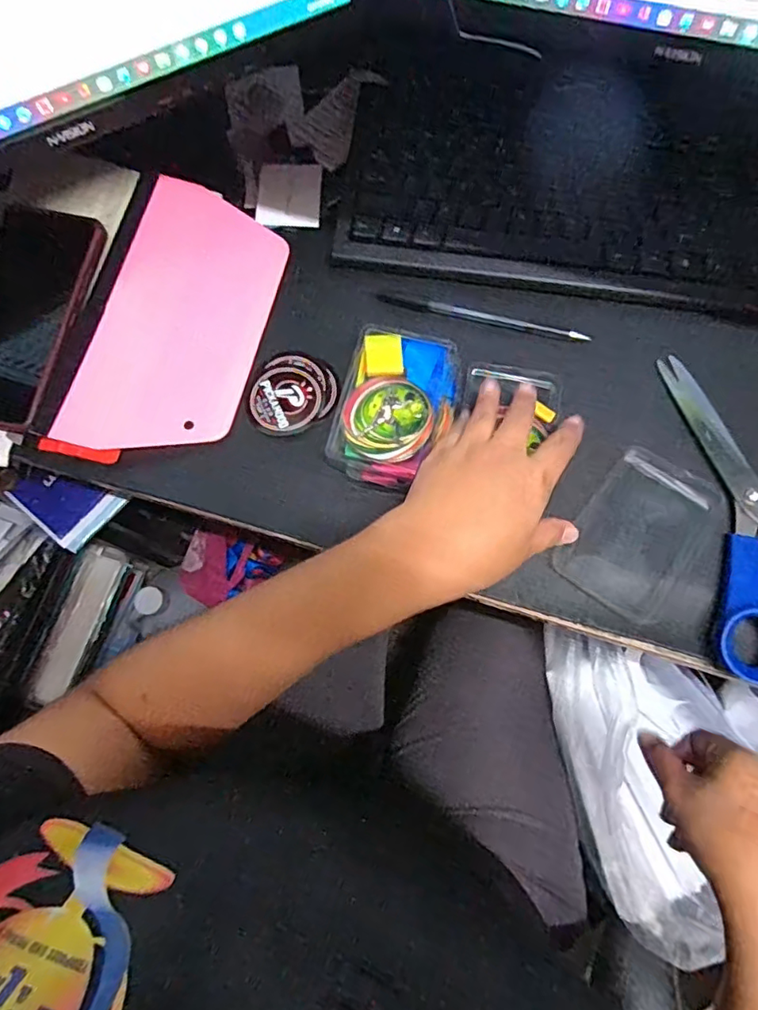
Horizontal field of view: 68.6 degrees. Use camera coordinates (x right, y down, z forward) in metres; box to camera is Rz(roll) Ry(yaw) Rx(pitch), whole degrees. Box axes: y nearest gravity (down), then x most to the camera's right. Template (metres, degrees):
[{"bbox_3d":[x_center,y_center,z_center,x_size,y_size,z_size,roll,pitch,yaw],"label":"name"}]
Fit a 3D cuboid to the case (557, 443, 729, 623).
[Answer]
[{"bbox_3d":[0.173,0.017,0.367,0.072,0.005,0.108,35,78,11],"label":"case"}]

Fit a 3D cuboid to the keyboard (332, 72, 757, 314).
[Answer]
[{"bbox_3d":[0.201,-0.220,0.402,0.450,0.033,0.138,9,98,5],"label":"keyboard"}]

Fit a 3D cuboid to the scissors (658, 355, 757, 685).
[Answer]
[{"bbox_3d":[0.249,0.002,0.361,0.087,0.016,0.228,-3,74,1],"label":"scissors"}]

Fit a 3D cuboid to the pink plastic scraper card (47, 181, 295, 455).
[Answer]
[{"bbox_3d":[-0.145,-0.140,0.415,0.116,0.010,0.220,15,75,-3],"label":"pink plastic scraper card"}]

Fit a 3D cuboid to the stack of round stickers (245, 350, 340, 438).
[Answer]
[{"bbox_3d":[-0.063,-0.080,0.407,0.059,0.005,0.066,26,76,9],"label":"stack of round stickers"}]

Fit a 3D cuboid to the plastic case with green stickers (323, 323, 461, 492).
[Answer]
[{"bbox_3d":[0.011,-0.069,0.389,0.074,0.024,0.111,16,75,7],"label":"plastic case with green stickers"}]

